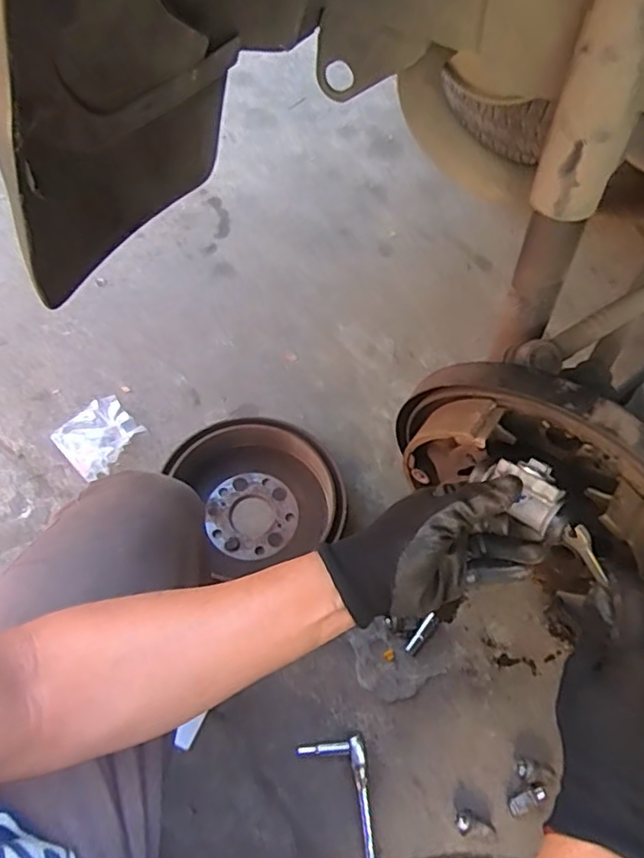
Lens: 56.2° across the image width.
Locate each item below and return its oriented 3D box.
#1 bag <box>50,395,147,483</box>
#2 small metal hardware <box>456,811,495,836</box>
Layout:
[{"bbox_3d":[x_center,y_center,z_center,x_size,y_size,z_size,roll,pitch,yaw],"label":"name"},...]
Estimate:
[{"bbox_3d":[-0.342,0.015,0.933,0.115,0.037,0.108,-36,70,-22],"label":"bag"},{"bbox_3d":[0.181,0.470,0.720,0.043,0.020,0.024,0,61,-5],"label":"small metal hardware"}]

